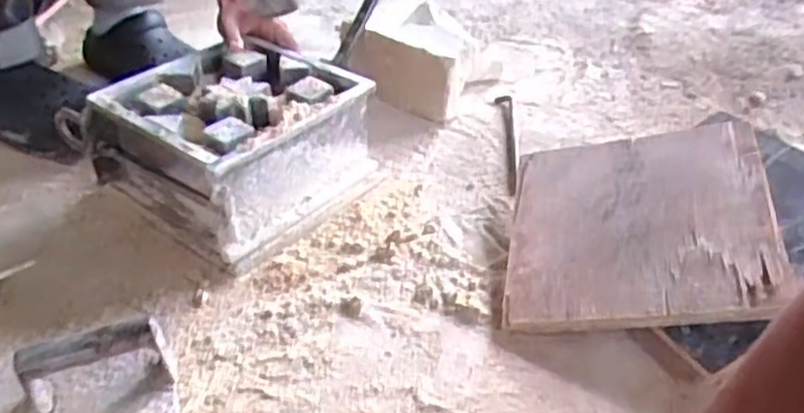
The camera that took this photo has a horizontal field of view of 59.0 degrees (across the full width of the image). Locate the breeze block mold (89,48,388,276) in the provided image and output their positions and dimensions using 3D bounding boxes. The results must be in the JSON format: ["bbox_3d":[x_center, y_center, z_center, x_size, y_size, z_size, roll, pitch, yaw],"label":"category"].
[{"bbox_3d":[-0.191,-0.070,0.807,0.237,0.134,0.235,27,45,29],"label":"breeze block mold"}]

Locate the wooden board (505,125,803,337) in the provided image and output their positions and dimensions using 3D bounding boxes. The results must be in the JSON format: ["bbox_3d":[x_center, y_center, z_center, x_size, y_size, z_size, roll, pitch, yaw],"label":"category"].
[{"bbox_3d":[0.237,0.013,0.719,0.251,0.022,0.249,-5,45,19],"label":"wooden board"}]

